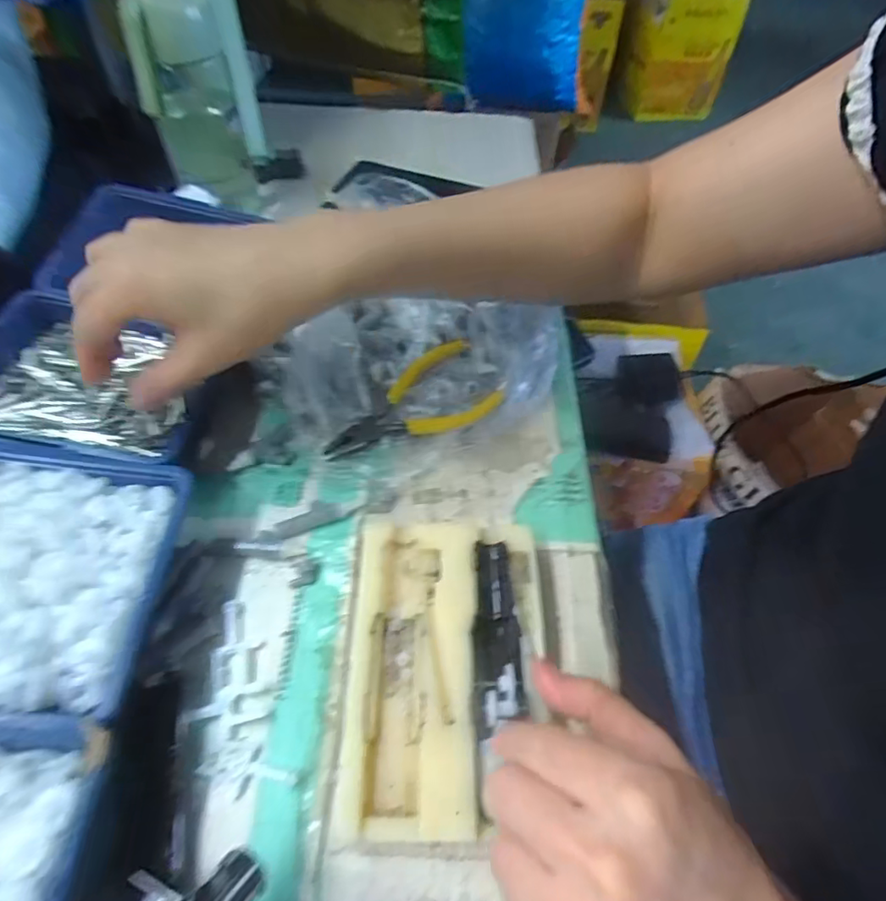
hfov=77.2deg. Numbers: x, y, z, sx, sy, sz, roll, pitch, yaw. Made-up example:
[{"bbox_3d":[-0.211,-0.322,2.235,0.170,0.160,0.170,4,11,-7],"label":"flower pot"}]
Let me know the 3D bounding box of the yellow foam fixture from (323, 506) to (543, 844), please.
[{"bbox_3d":[0.000,0.096,0.264,0.088,0.019,0.147,3,53,0],"label":"yellow foam fixture"}]

